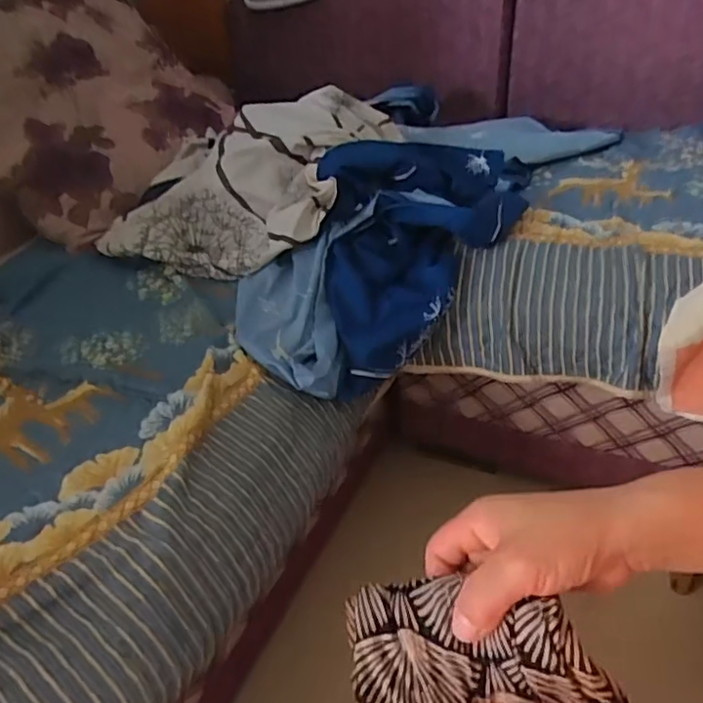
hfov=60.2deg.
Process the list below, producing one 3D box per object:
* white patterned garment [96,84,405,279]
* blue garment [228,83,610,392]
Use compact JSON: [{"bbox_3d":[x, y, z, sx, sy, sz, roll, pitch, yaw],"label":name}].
[{"bbox_3d":[-0.176,-0.296,1.011,0.383,0.176,0.389,10,39,23],"label":"white patterned garment"},{"bbox_3d":[0.076,-0.229,0.964,0.349,0.187,0.759,16,41,29],"label":"blue garment"}]

